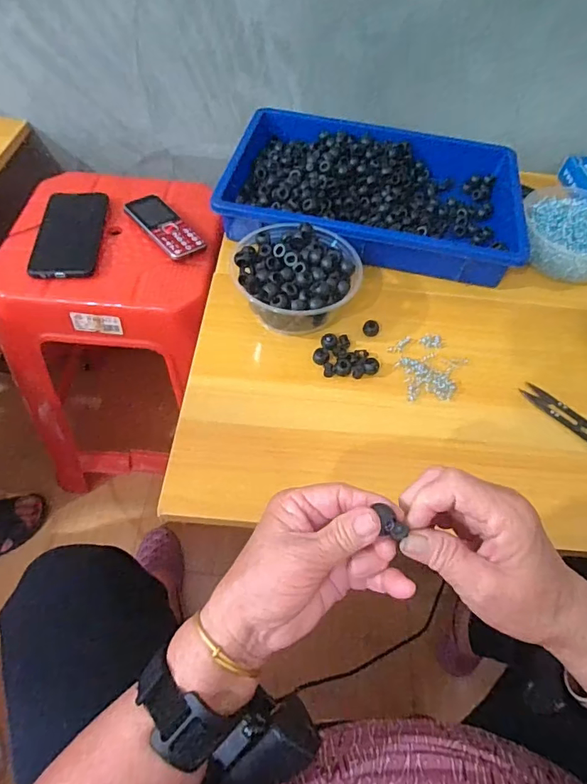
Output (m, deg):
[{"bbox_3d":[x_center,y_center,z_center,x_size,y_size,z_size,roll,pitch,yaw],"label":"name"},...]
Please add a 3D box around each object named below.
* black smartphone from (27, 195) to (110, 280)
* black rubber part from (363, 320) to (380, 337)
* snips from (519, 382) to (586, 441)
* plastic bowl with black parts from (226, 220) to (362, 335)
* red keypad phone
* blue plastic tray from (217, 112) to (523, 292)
[{"bbox_3d":[-0.288,-0.209,0.618,0.081,0.008,0.168,-4,56,-8],"label":"black smartphone"},{"bbox_3d":[0.085,-0.070,0.518,0.018,0.009,0.019,23,57,11],"label":"black rubber part"},{"bbox_3d":[0.273,0.024,0.470,0.022,0.008,0.101,-33,64,-24],"label":"snips"},{"bbox_3d":[0.001,-0.118,0.509,0.126,0.063,0.119,2,55,-3],"label":"plastic bowl with black parts"},{"bbox_3d":[-0.171,-0.221,0.633,0.052,0.014,0.125,-35,65,-25],"label":"red keypad phone"},{"bbox_3d":[0.101,-0.252,0.613,0.362,0.057,0.249,10,55,2],"label":"blue plastic tray"}]

